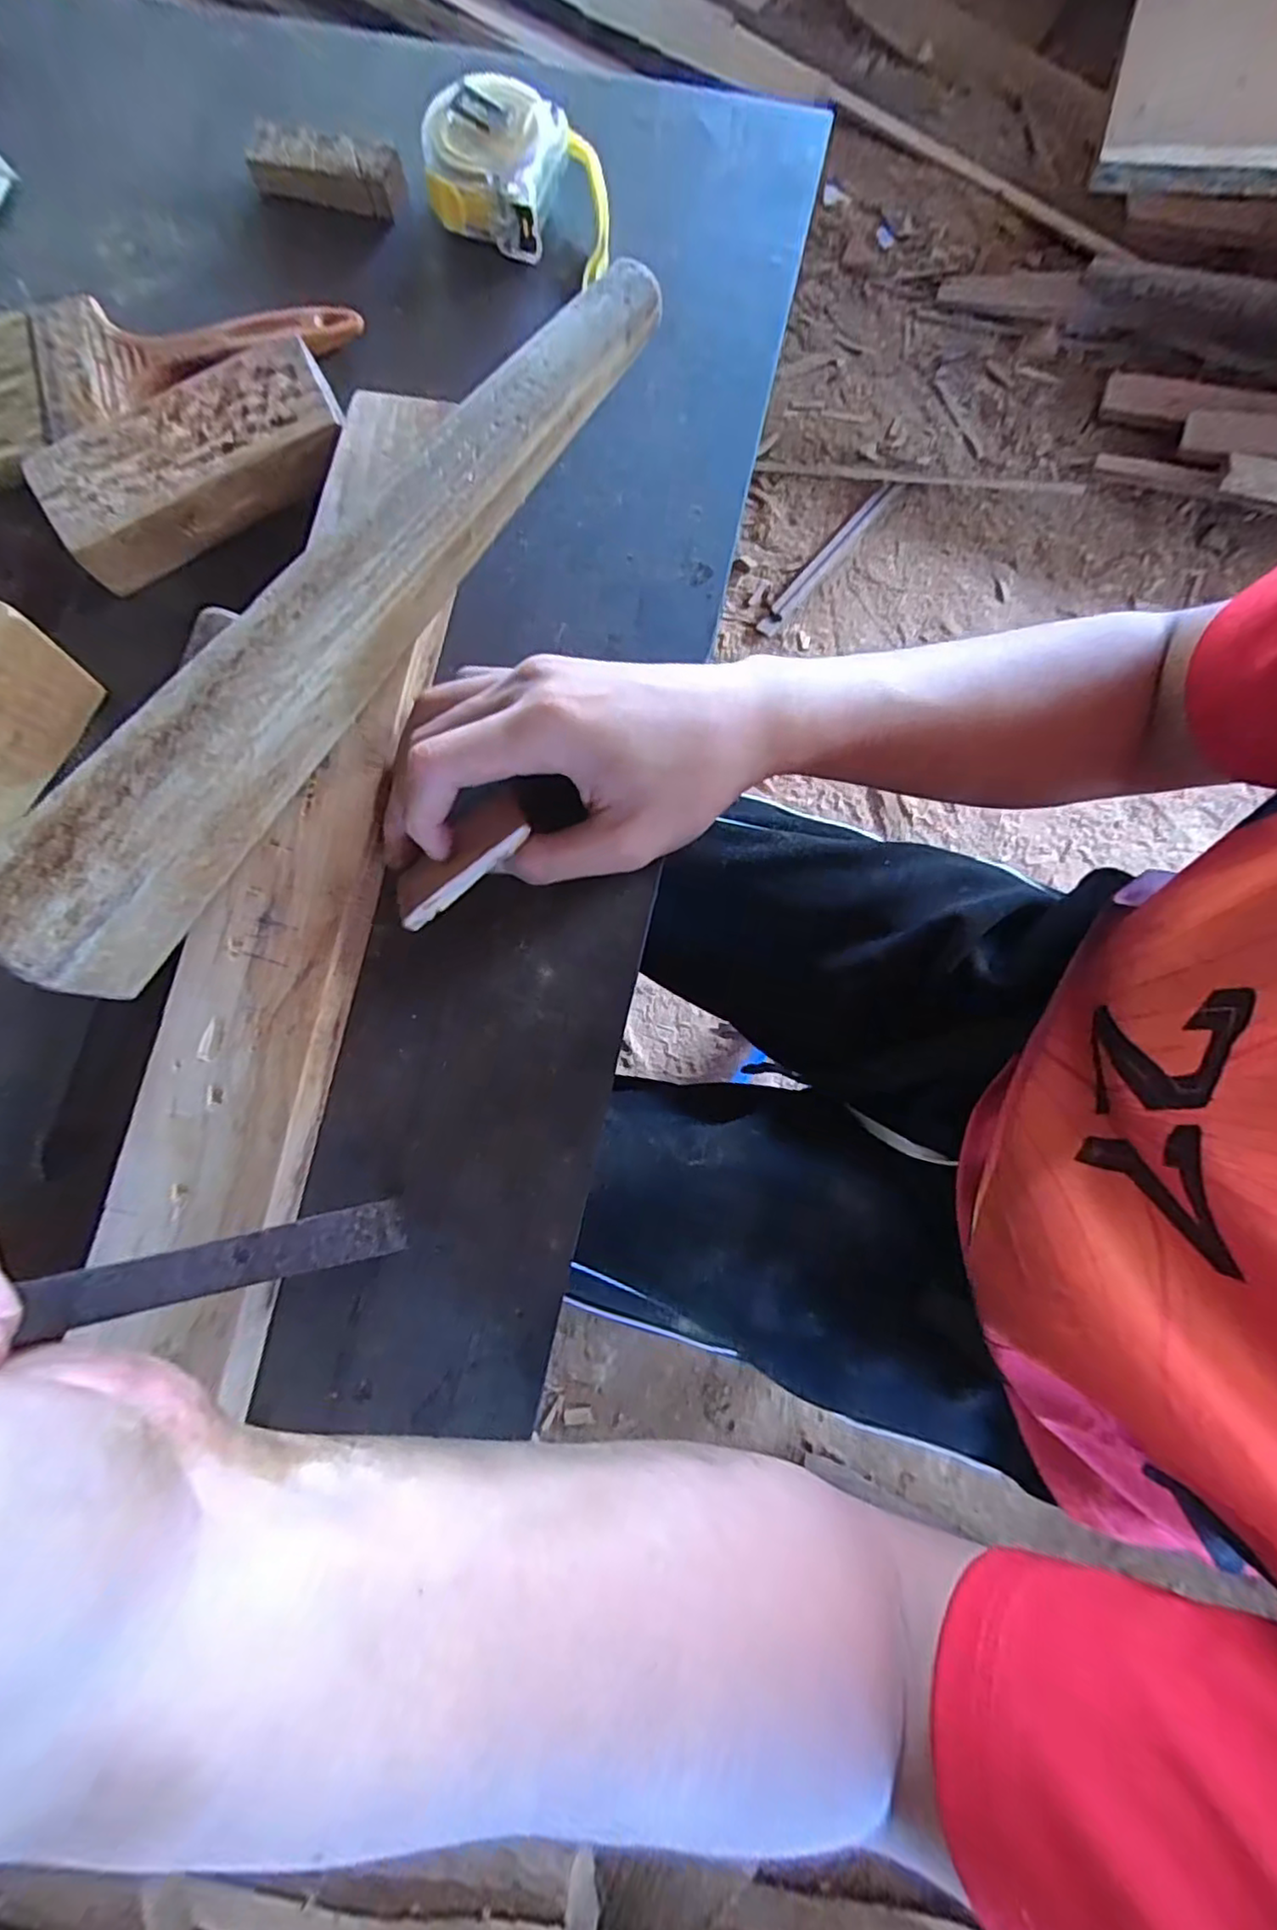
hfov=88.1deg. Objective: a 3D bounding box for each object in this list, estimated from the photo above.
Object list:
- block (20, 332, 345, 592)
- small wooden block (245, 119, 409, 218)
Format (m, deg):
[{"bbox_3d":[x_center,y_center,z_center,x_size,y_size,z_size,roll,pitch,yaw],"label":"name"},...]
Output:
[{"bbox_3d":[-0.201,-0.230,0.303,0.130,0.025,0.059,-34,83,-7],"label":"block"},{"bbox_3d":[-0.161,-0.407,0.339,0.079,0.018,0.026,15,80,1],"label":"small wooden block"}]

